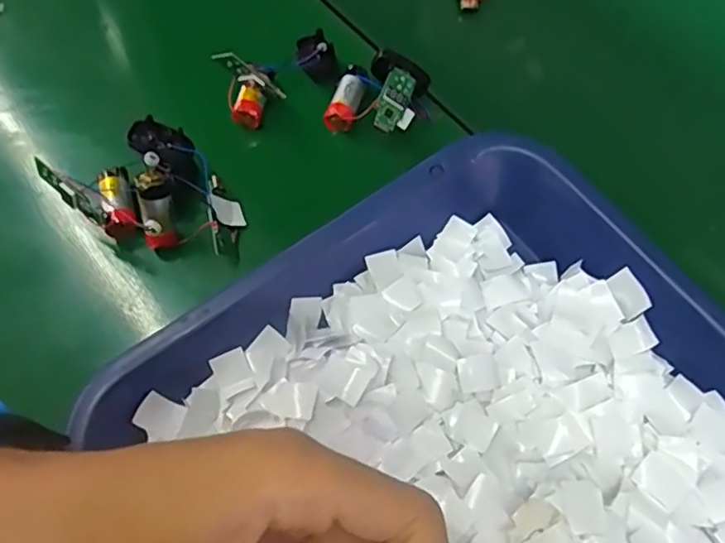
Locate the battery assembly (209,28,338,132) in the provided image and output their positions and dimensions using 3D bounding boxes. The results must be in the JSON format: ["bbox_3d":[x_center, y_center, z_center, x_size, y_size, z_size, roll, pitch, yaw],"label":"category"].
[{"bbox_3d":[-0.044,-0.115,0.338,0.025,0.047,0.073,31,73,17],"label":"battery assembly"}]

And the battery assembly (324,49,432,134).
[{"bbox_3d":[0.009,-0.091,0.333,0.051,0.024,0.050,-2,67,4],"label":"battery assembly"}]

